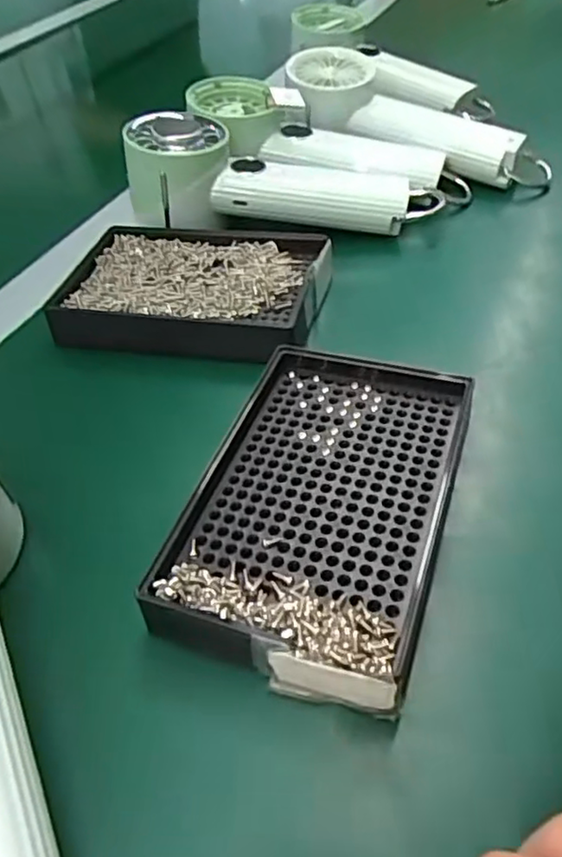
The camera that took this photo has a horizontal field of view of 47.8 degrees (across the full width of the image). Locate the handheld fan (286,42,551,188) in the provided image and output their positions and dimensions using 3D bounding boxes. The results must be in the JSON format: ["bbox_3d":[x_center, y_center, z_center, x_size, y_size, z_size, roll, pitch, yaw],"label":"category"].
[{"bbox_3d":[0.092,-0.216,0.442,0.190,0.026,0.076,30,53,10],"label":"handheld fan"}]

